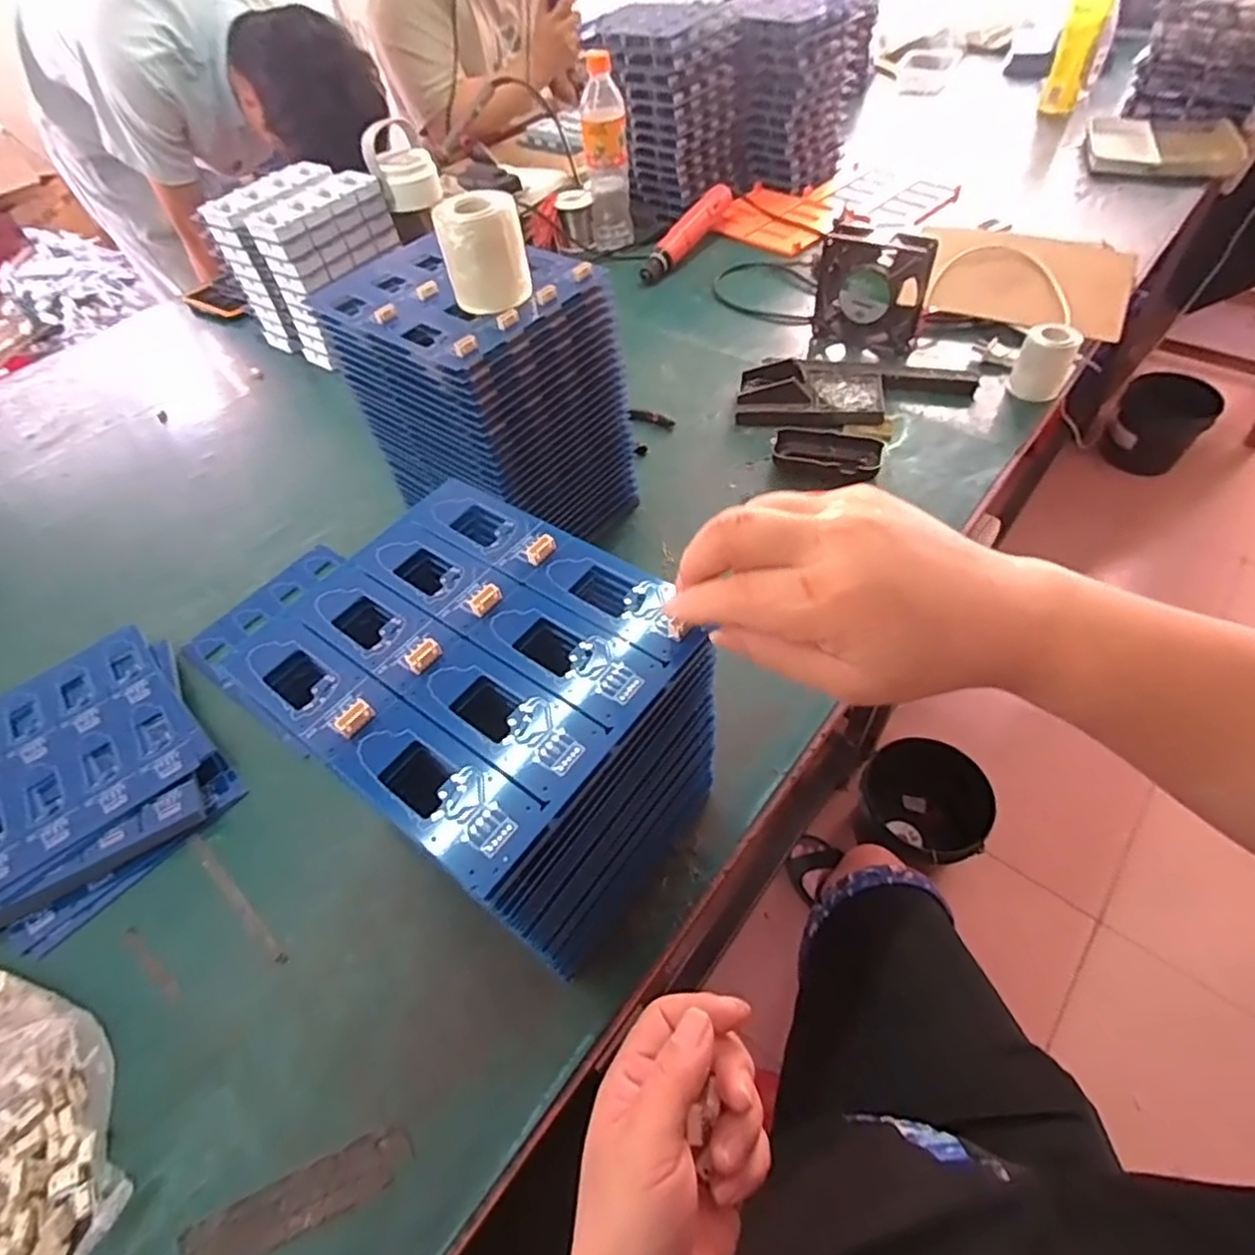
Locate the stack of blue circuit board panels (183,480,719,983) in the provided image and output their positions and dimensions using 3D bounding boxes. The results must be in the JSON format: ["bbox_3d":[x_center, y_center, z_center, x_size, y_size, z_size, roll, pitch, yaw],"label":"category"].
[{"bbox_3d":[-0.078,0.058,0.406,0.223,0.222,0.165,29,62,19],"label":"stack of blue circuit board panels"}]

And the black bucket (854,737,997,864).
[{"bbox_3d":[0.520,0.326,1.190,0.198,0.178,0.238,32,62,26],"label":"black bucket"}]

